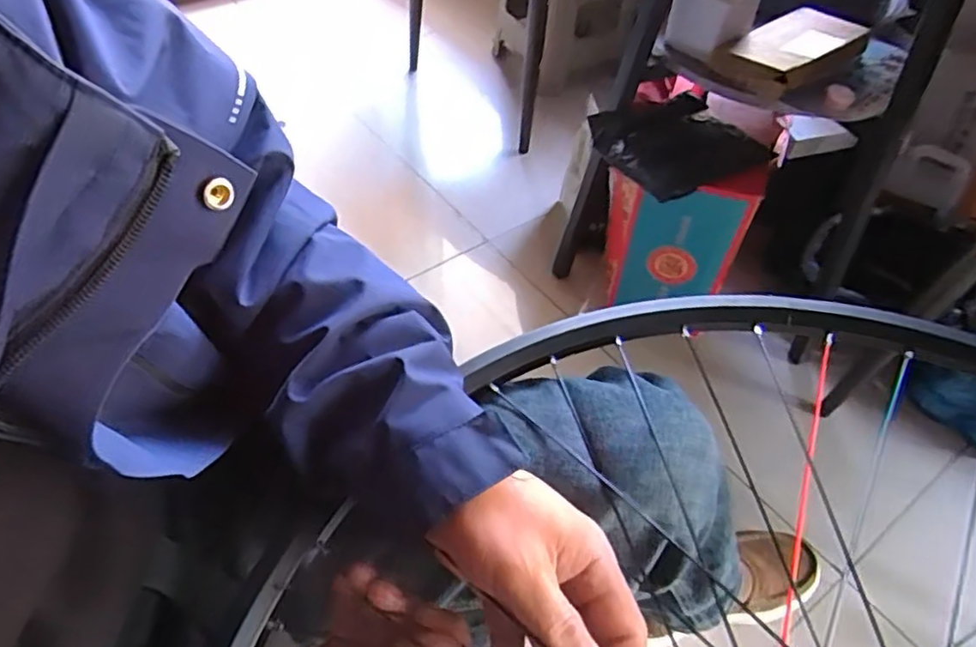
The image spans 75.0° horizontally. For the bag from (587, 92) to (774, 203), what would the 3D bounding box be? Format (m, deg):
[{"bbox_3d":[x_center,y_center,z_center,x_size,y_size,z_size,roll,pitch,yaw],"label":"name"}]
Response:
[{"bbox_3d":[0.267,-0.259,0.918,0.196,0.038,0.208,-20,54,-17],"label":"bag"}]

